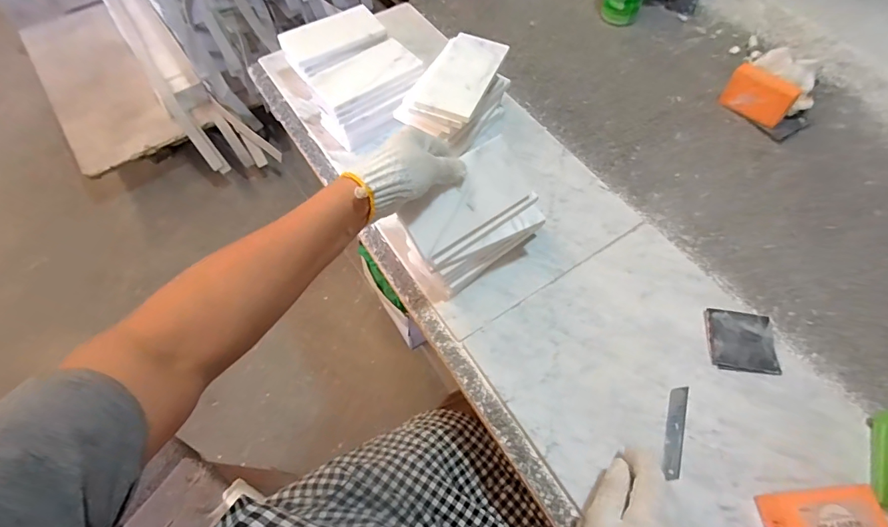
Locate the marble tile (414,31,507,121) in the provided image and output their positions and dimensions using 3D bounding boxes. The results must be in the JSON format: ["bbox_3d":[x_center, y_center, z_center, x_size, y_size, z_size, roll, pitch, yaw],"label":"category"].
[{"bbox_3d":[0.027,-0.247,0.570,0.073,0.015,0.148,19,62,12],"label":"marble tile"}]

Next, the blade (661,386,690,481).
[{"bbox_3d":[0.242,0.174,0.452,0.021,0.004,0.098,24,61,2],"label":"blade"}]

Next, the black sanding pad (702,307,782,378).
[{"bbox_3d":[0.336,0.087,0.489,0.073,0.006,0.070,7,64,2],"label":"black sanding pad"}]

